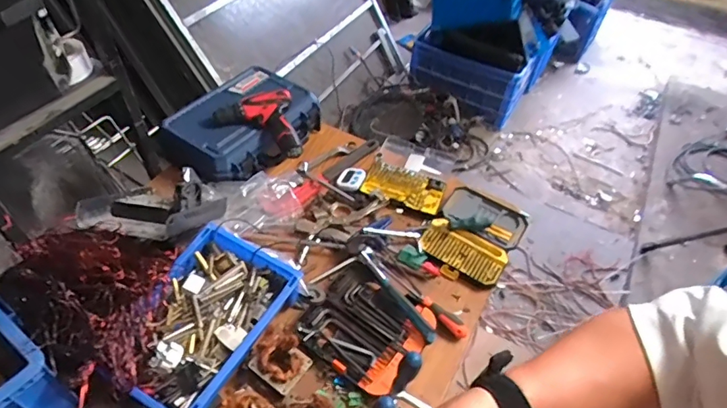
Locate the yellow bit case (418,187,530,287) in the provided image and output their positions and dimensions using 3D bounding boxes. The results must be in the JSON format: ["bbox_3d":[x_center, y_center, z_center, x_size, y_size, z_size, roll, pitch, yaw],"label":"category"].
[{"bbox_3d":[0.246,0.066,1.047,0.186,0.031,0.254,27,51,19],"label":"yellow bit case"}]

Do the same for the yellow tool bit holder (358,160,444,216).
[{"bbox_3d":[0.100,-0.046,1.145,0.187,0.019,0.121,16,49,11],"label":"yellow tool bit holder"}]

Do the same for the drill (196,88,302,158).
[{"bbox_3d":[-0.257,-0.179,1.078,0.205,0.059,0.180,-8,49,-11],"label":"drill"}]

